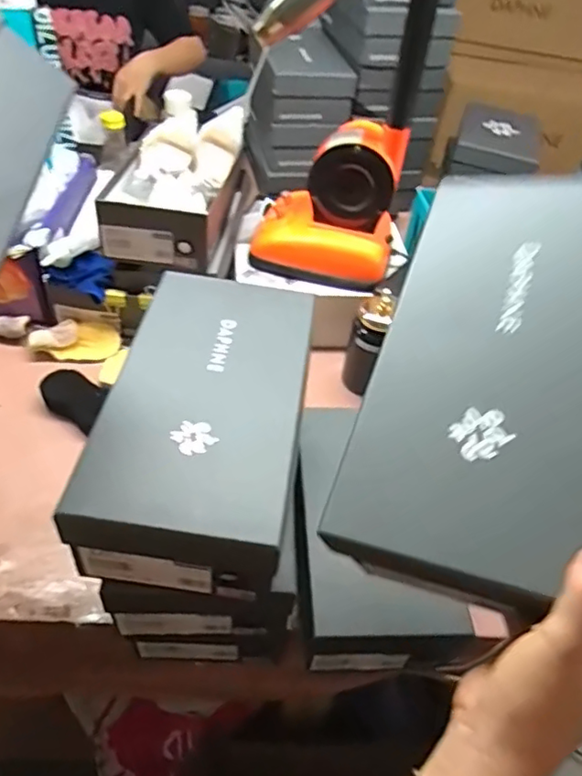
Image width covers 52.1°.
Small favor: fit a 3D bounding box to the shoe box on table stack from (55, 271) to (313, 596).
[{"bbox_3d":[-0.073,0.022,0.536,0.164,0.083,0.292,7,46,0],"label":"shoe box on table stack"}]

